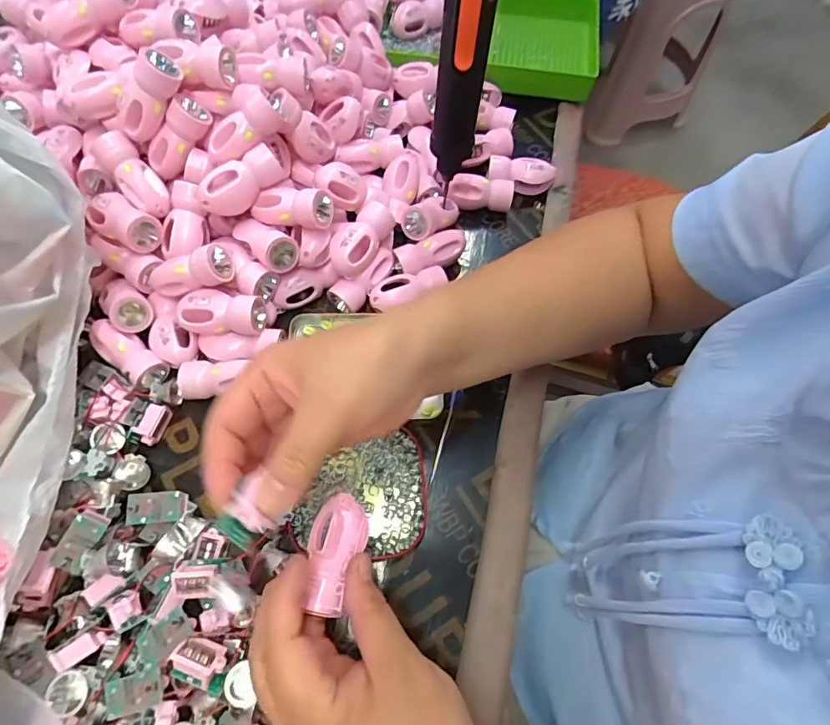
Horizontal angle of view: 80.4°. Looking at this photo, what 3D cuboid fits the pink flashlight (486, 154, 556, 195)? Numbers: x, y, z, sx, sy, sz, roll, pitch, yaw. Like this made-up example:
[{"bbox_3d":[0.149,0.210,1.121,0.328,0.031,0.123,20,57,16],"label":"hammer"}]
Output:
[{"bbox_3d":[0.106,-0.187,0.492,0.065,0.027,0.027,10,64,1],"label":"pink flashlight"}]

